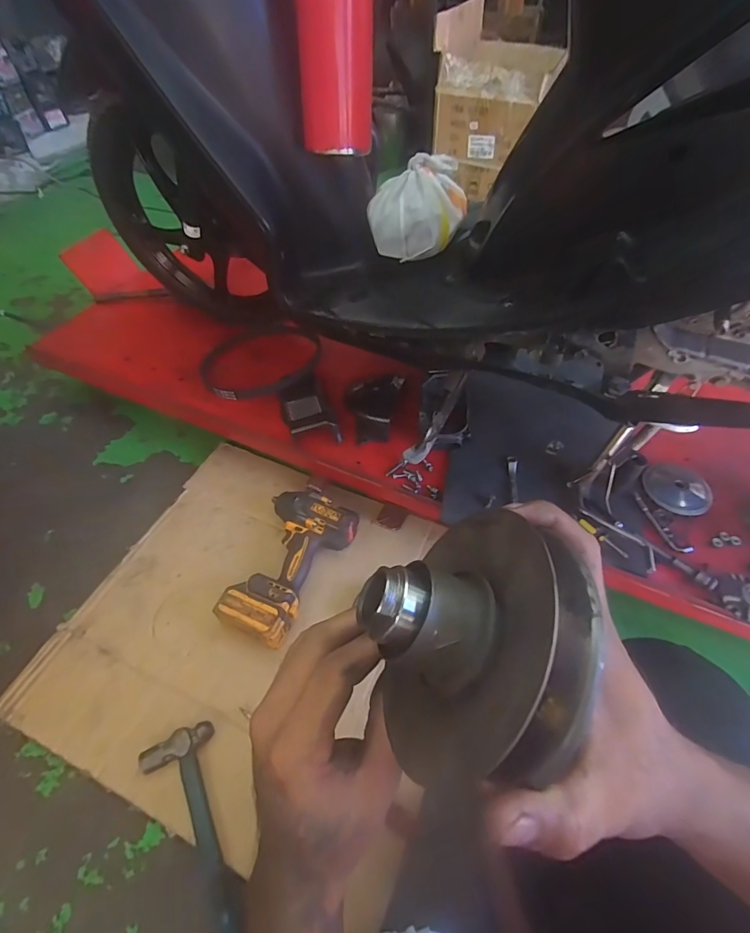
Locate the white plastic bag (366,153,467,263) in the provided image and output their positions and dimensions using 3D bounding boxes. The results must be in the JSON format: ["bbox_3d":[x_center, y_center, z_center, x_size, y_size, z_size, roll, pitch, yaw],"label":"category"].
[{"bbox_3d":[0.068,-0.405,0.693,0.146,0.098,0.137,6,52,4],"label":"white plastic bag"}]

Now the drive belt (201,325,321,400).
[{"bbox_3d":[-0.242,-0.234,0.929,0.248,0.033,0.227,-4,51,5],"label":"drive belt"}]

